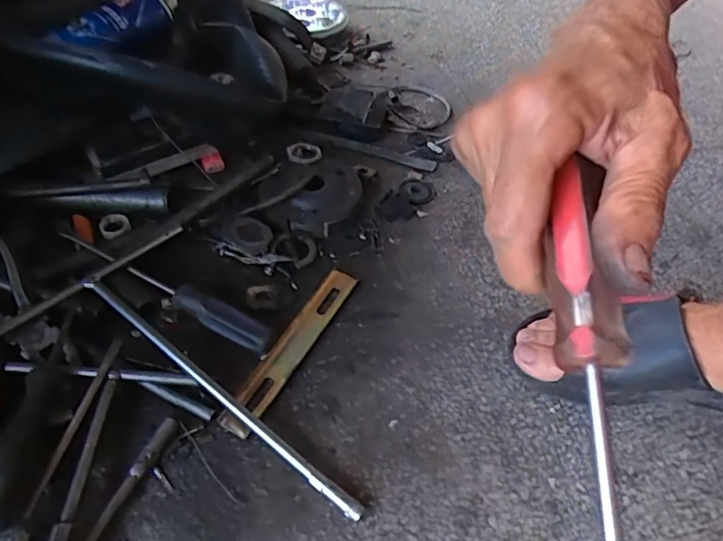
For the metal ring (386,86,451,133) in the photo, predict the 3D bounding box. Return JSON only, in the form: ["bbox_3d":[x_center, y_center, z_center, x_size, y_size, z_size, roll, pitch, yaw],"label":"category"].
[{"bbox_3d":[0.075,-0.222,0.714,0.095,0.015,0.105,29,52,22],"label":"metal ring"}]

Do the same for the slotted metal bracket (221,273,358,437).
[{"bbox_3d":[-0.057,0.062,0.454,0.028,0.013,0.175,22,50,17],"label":"slotted metal bracket"}]

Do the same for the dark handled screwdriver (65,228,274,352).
[{"bbox_3d":[-0.172,0.014,0.468,0.219,0.030,0.020,25,51,19],"label":"dark handled screwdriver"}]

